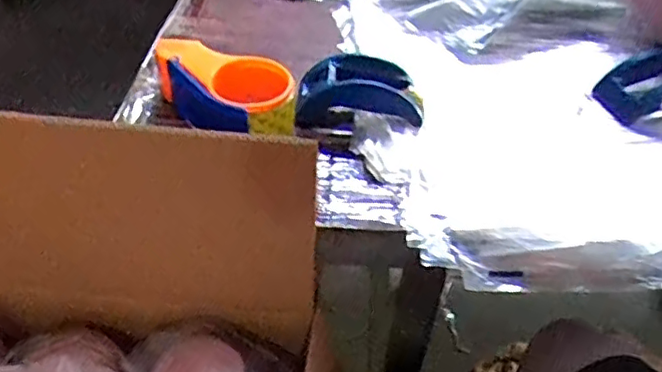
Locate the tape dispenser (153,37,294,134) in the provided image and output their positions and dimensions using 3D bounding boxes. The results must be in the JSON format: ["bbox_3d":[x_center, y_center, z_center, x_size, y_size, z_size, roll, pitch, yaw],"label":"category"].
[{"bbox_3d":[-0.099,-0.099,0.606,0.085,0.054,0.149,-32,54,-31],"label":"tape dispenser"}]

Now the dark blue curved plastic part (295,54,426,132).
[{"bbox_3d":[0.028,-0.087,0.629,0.127,0.064,0.075,1,44,-2],"label":"dark blue curved plastic part"}]

